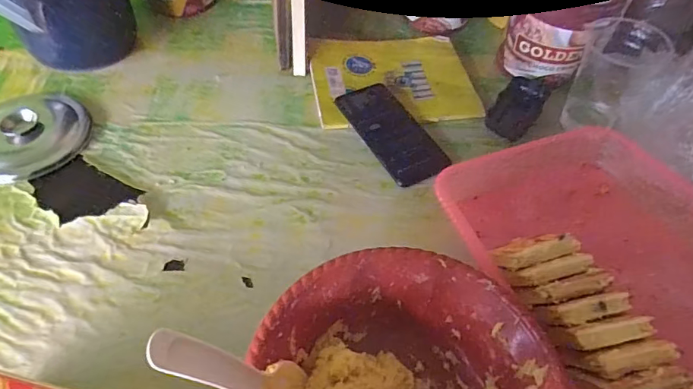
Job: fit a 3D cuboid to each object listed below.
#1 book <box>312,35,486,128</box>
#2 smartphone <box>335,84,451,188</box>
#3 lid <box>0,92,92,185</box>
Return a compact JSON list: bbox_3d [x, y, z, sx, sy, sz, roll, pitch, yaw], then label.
[{"bbox_3d":[0.059,-0.155,0.602,0.202,0.014,0.163,-4,53,-8],"label":"book"},{"bbox_3d":[0.052,-0.075,0.538,0.070,0.014,0.153,-20,56,-19],"label":"smartphone"},{"bbox_3d":[-0.359,-0.071,0.503,0.131,0.028,0.128,2,52,-3],"label":"lid"}]

